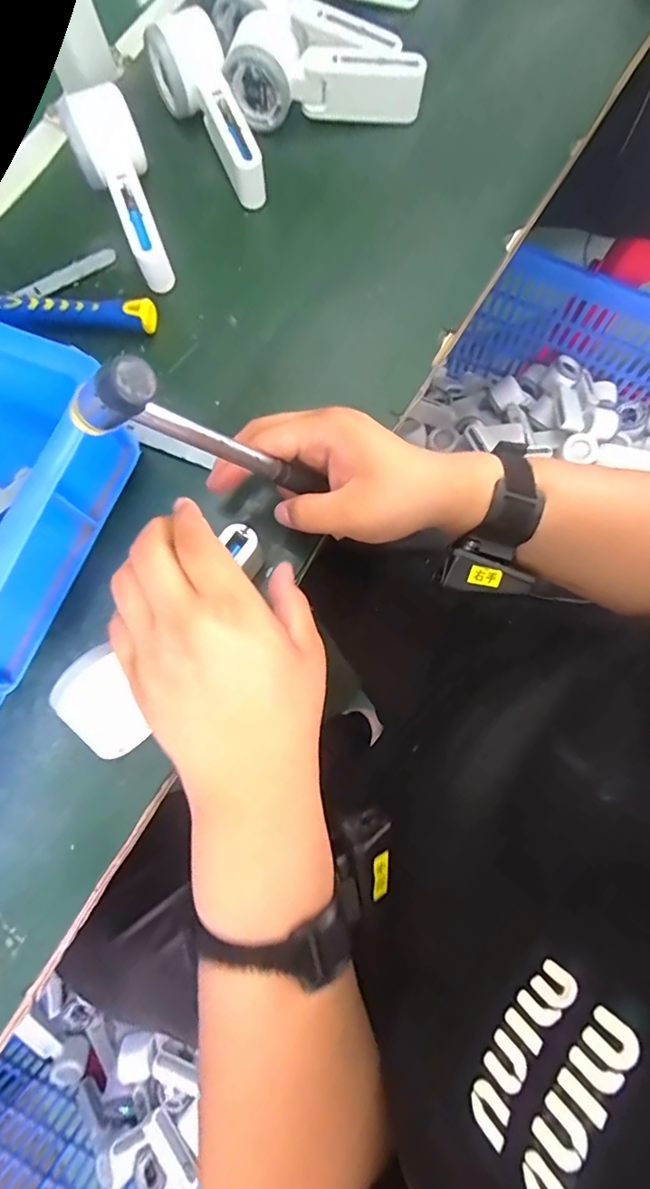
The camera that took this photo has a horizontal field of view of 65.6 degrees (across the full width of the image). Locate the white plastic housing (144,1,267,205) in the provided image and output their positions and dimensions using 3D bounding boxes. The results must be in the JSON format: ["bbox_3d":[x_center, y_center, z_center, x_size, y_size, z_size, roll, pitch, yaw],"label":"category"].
[{"bbox_3d":[-0.099,-0.406,0.430,0.058,0.070,0.151,-21,77,-2],"label":"white plastic housing"}]

